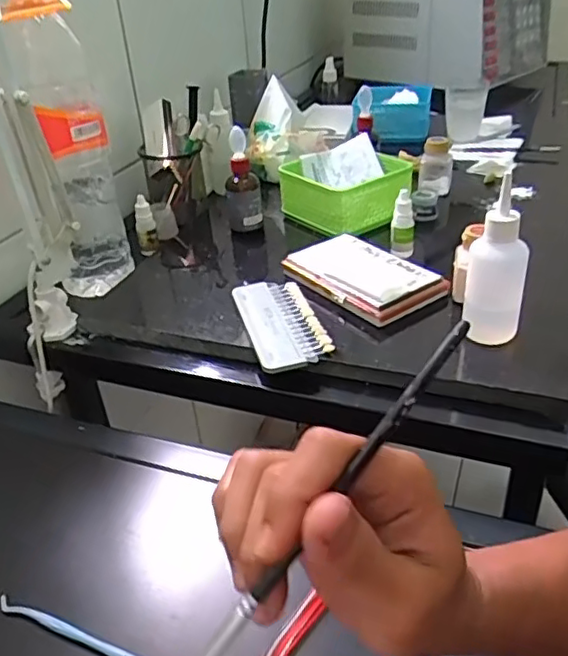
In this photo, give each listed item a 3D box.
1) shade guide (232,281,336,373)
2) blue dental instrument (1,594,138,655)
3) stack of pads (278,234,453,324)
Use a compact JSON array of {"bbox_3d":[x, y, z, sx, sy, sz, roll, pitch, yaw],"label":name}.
[{"bbox_3d":[-0.004,-0.007,0.583,0.064,0.010,0.143,-11,33,-11],"label":"shade guide"},{"bbox_3d":[-0.123,0.206,0.400,0.163,0.005,0.012,10,35,21],"label":"blue dental instrument"},{"bbox_3d":[0.081,-0.057,0.634,0.089,0.023,0.150,-25,38,-29],"label":"stack of pads"}]

